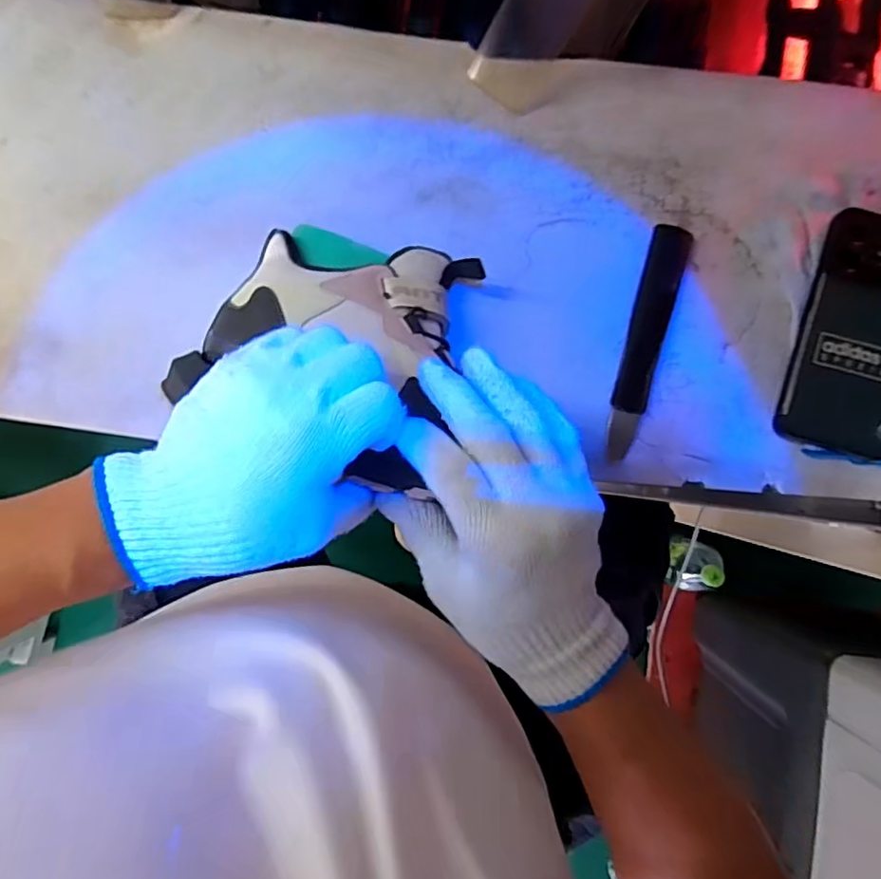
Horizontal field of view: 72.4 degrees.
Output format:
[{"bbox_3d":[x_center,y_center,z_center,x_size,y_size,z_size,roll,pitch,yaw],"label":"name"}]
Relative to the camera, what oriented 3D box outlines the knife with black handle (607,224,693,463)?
[{"bbox_3d":[0.144,-0.068,0.423,0.028,0.010,0.165,15,88,-2],"label":"knife with black handle"}]

